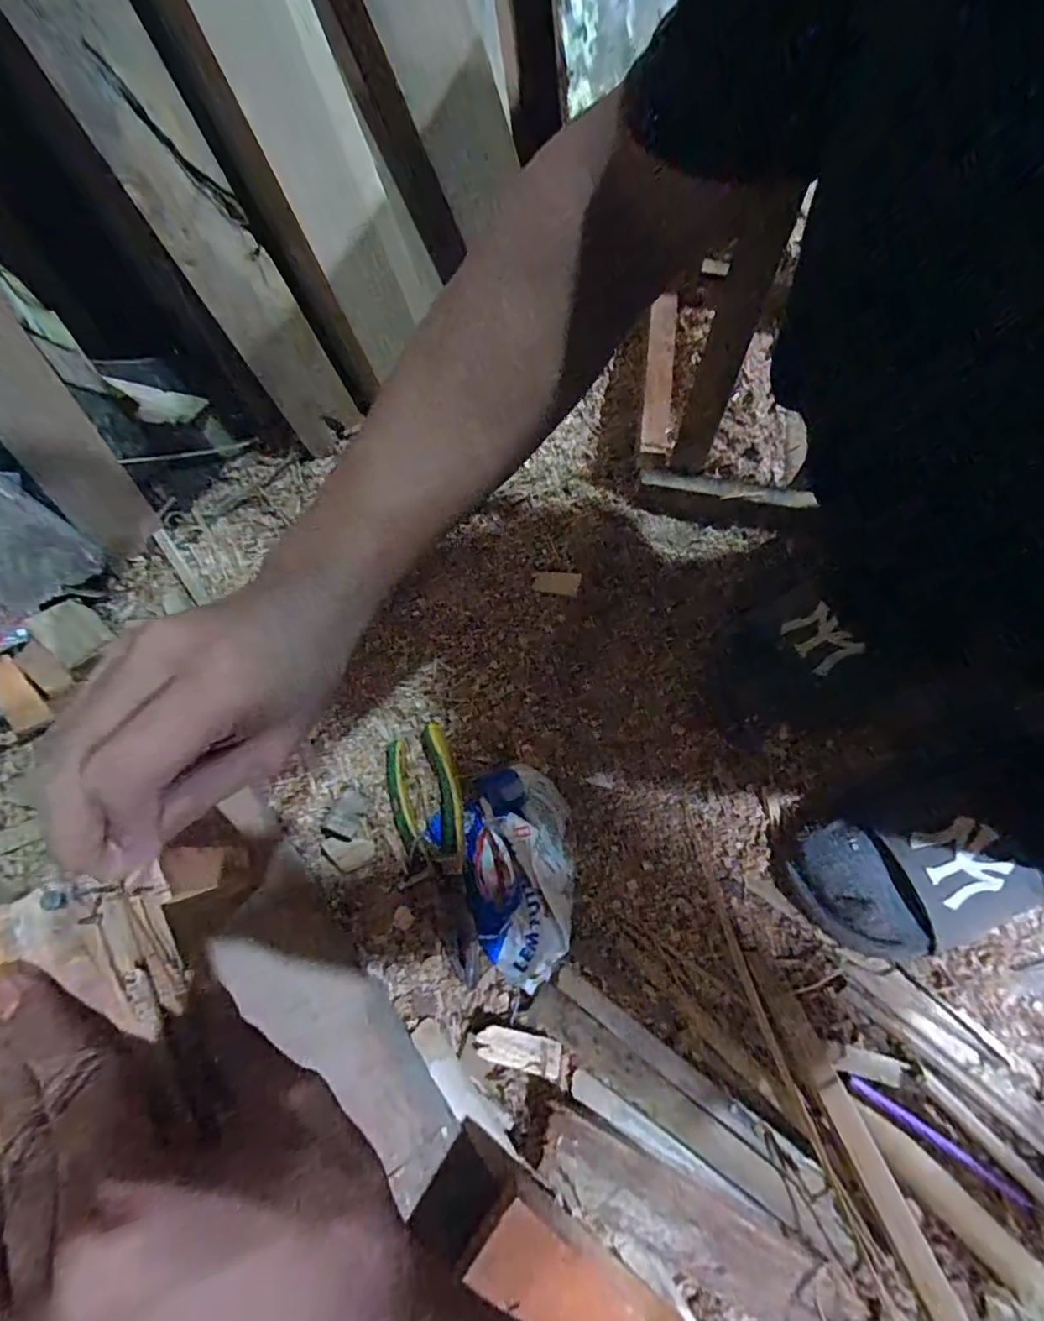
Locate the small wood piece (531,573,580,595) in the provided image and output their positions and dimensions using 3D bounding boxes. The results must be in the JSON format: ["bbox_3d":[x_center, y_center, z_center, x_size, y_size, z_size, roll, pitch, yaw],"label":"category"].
[{"bbox_3d":[0.028,-0.064,0.460,0.041,0.004,0.018,10,68,28],"label":"small wood piece"}]

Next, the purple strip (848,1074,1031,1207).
[{"bbox_3d":[0.266,0.307,0.361,0.116,0.010,0.009,33,69,9],"label":"purple strip"}]

